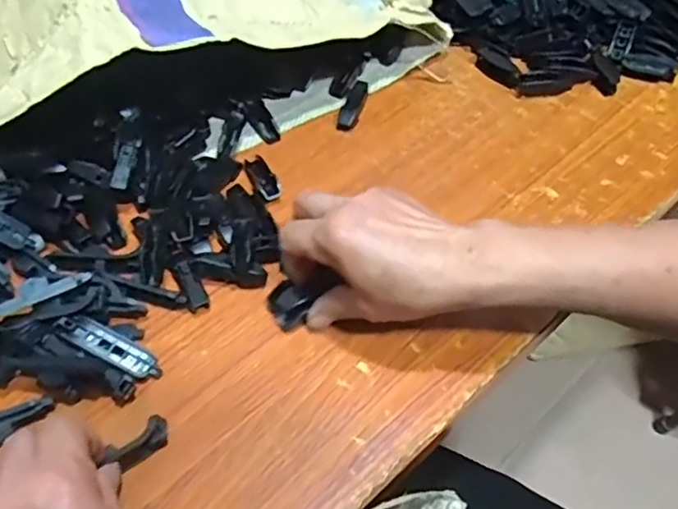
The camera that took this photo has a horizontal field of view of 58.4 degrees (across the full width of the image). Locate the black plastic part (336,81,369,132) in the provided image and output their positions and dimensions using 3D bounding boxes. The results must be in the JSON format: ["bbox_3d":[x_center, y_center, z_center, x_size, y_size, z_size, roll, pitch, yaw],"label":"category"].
[{"bbox_3d":[0.013,-0.137,0.550,0.018,0.007,0.057,16,56,12],"label":"black plastic part"}]

